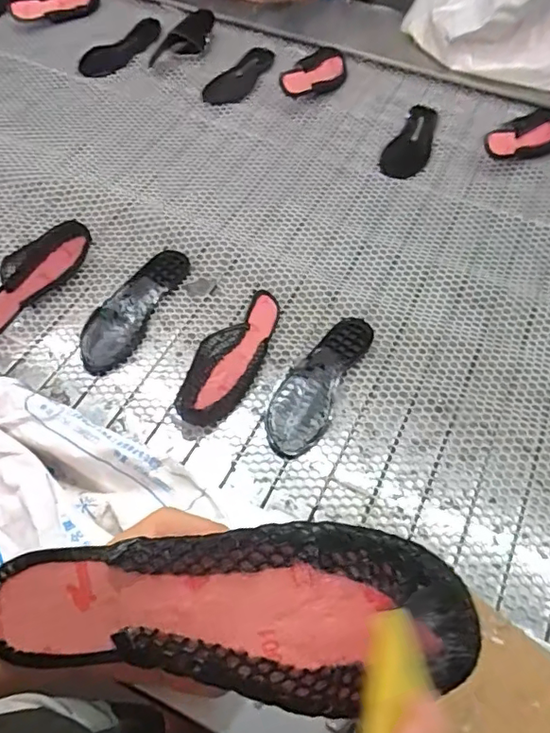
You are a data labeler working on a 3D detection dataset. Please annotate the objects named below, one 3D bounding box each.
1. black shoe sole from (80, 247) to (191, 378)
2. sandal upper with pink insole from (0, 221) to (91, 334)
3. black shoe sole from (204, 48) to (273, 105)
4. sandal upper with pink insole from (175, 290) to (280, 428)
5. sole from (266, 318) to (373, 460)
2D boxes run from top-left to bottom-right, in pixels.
[{"bbox_3d":[-0.231,-0.099,0.879,0.086,0.020,0.256,23,62,10],"label":"black shoe sole"},{"bbox_3d":[-0.393,-0.145,0.862,0.052,0.079,0.236,34,62,18],"label":"sandal upper with pink insole"},{"bbox_3d":[-0.071,-0.643,1.198,0.072,0.021,0.221,32,64,14],"label":"black shoe sole"},{"bbox_3d":[-0.067,-0.017,0.817,0.080,0.059,0.240,23,59,12],"label":"sandal upper with pink insole"},{"bbox_3d":[0.070,0.022,0.826,0.085,0.017,0.257,29,63,13],"label":"sole"}]

